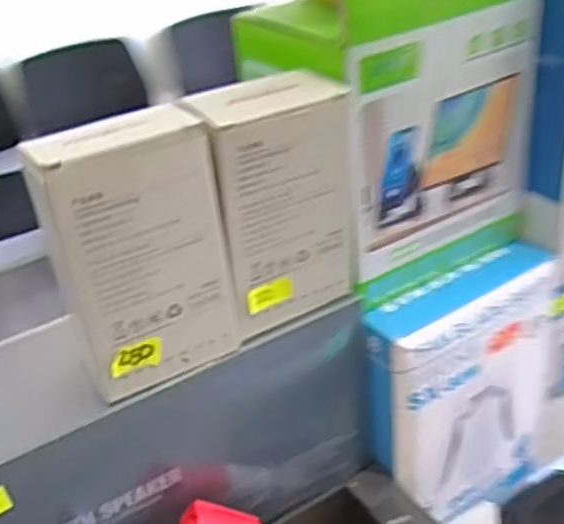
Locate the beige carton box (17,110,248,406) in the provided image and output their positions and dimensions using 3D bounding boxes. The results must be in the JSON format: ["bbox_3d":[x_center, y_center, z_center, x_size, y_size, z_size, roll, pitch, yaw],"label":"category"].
[{"bbox_3d":[-0.053,-0.002,0.275,0.063,0.103,0.031,-20,34,-20],"label":"beige carton box"}]

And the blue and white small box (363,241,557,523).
[{"bbox_3d":[0.102,0.077,0.401,0.118,0.157,0.034,-28,37,-30],"label":"blue and white small box"}]

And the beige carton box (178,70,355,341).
[{"bbox_3d":[0.001,-0.024,0.299,0.061,0.099,0.029,-24,35,-26],"label":"beige carton box"}]

